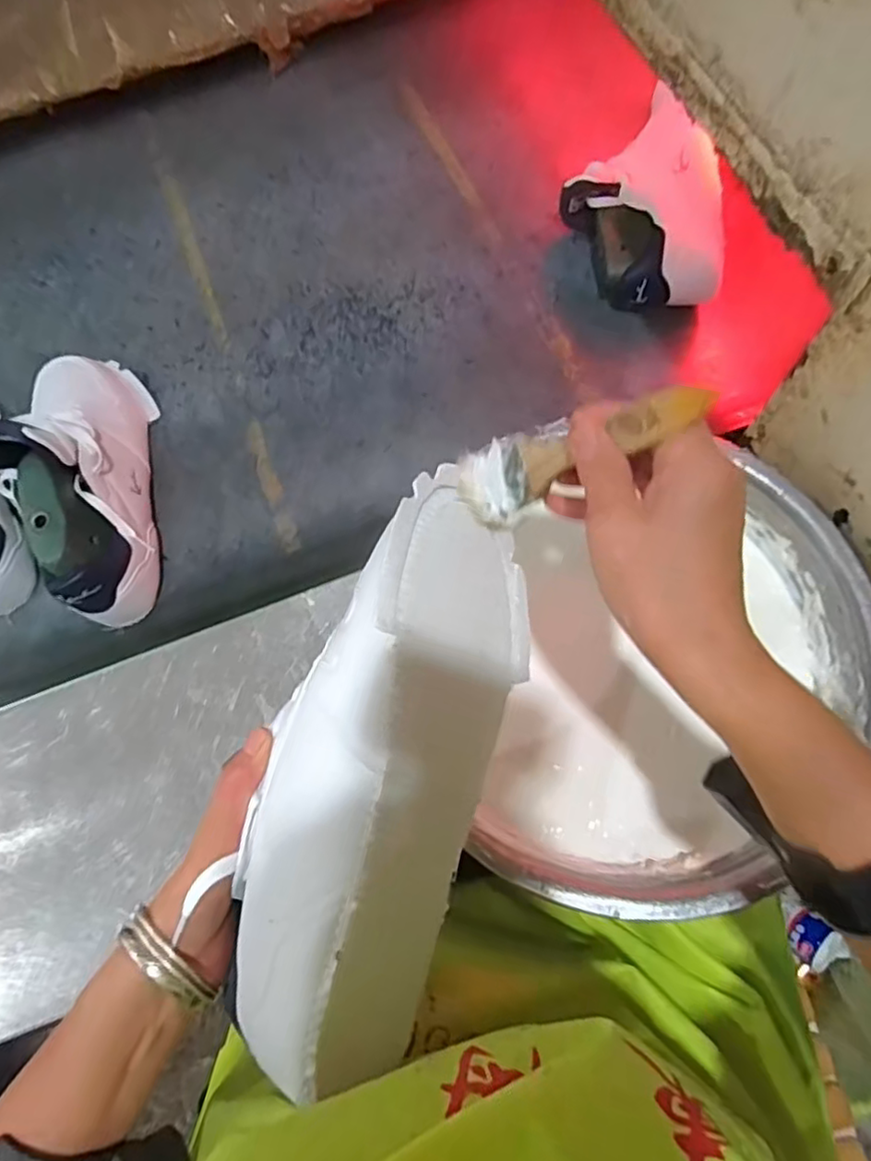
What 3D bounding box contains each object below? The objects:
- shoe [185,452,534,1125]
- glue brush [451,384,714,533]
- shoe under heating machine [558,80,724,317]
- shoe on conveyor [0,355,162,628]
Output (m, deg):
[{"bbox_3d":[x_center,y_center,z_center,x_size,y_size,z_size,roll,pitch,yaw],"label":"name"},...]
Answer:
[{"bbox_3d":[-0.026,0.086,0.304,0.105,0.080,0.277,17,77,5],"label":"shoe"},{"bbox_3d":[0.065,-0.060,0.296,0.021,0.133,0.037,18,69,-38],"label":"glue brush"},{"bbox_3d":[0.215,-0.370,0.637,0.127,0.098,0.213,-16,70,-2],"label":"shoe under heating machine"},{"bbox_3d":[-0.330,-0.110,0.567,0.111,0.152,0.292,-14,62,-4],"label":"shoe on conveyor"}]

